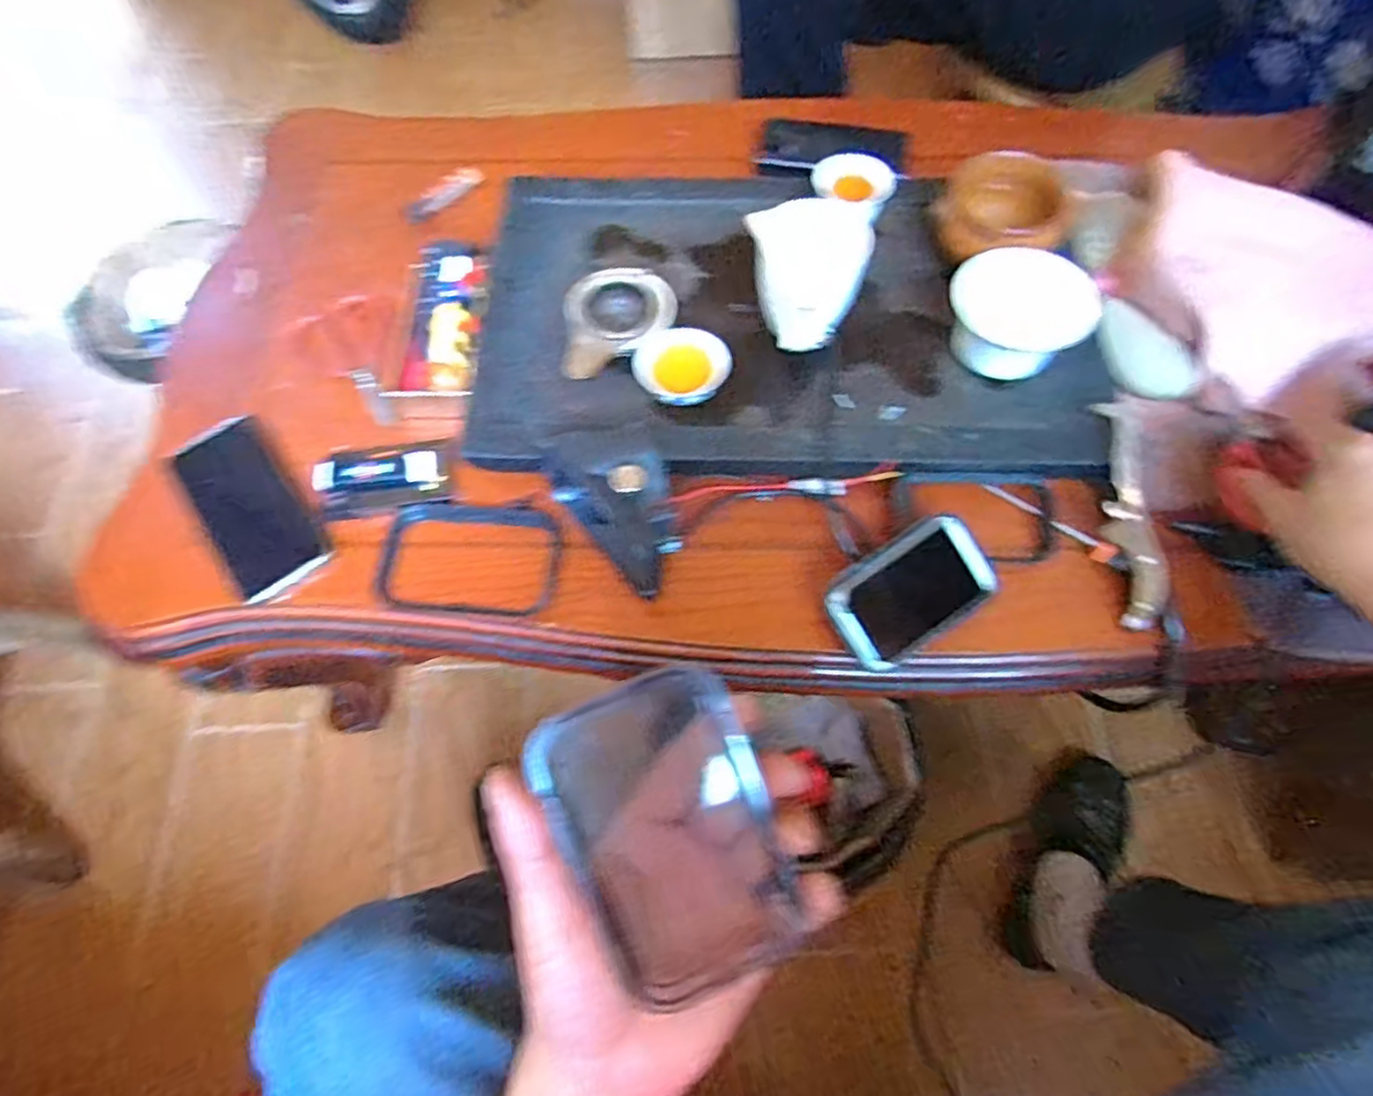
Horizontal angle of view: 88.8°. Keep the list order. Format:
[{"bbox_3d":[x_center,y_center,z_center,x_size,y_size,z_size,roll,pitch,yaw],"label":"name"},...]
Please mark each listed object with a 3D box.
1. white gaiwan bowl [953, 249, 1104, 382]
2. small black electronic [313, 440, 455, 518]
[{"bbox_3d":[0.237,-0.165,0.520,0.088,0.073,0.088,0,66,1],"label":"white gaiwan bowl"},{"bbox_3d":[-0.242,-0.056,0.563,0.107,0.014,0.053,-9,66,-3],"label":"small black electronic"}]

